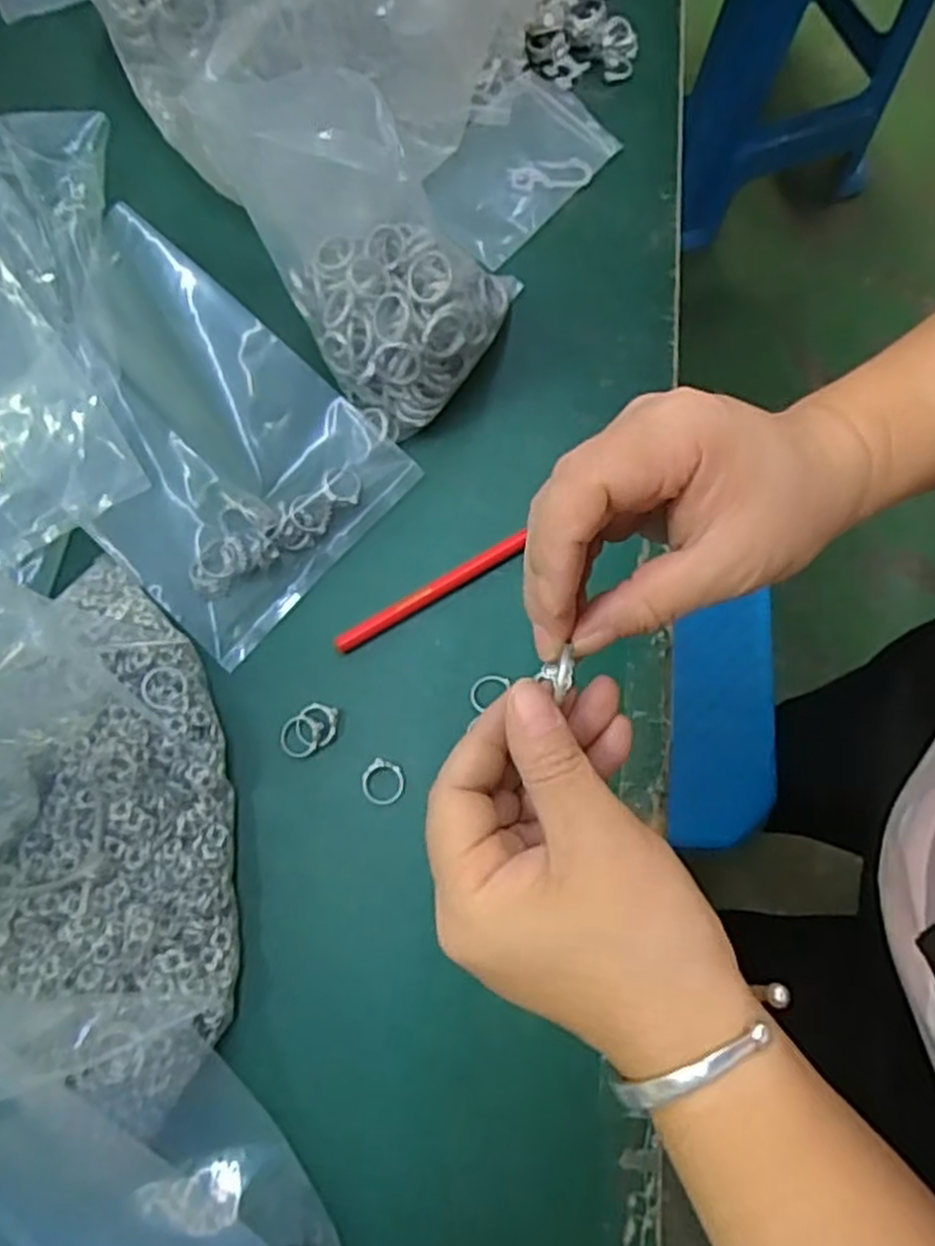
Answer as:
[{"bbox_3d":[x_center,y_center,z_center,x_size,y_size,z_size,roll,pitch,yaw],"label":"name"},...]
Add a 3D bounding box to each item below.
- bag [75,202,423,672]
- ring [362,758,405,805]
[{"bbox_3d":[-0.149,-0.102,0.414,0.203,0.055,0.147,41,79,9],"label":"bag"},{"bbox_3d":[-0.043,0.080,0.397,0.022,0.004,0.022,0,76,-1],"label":"ring"}]

